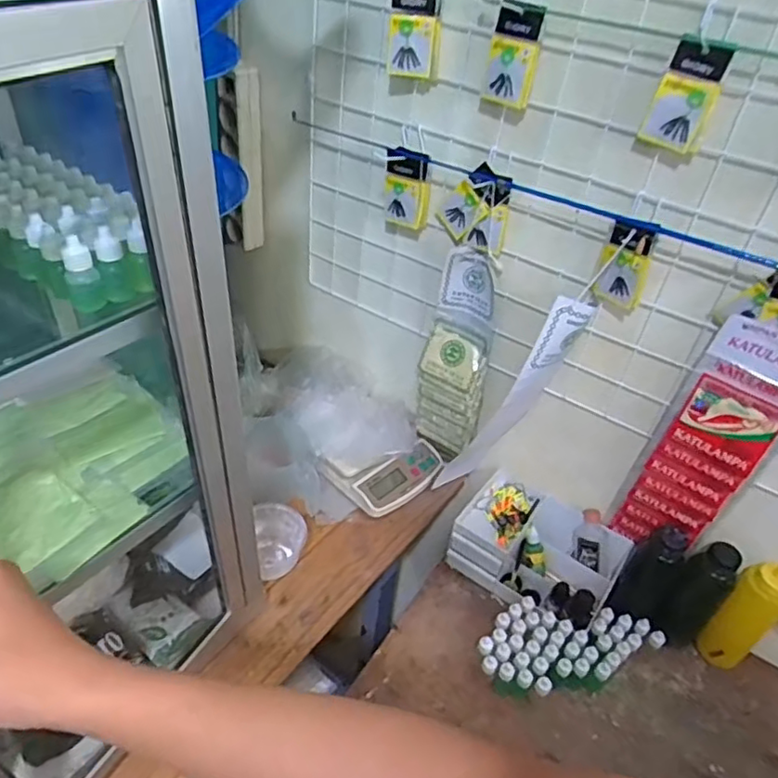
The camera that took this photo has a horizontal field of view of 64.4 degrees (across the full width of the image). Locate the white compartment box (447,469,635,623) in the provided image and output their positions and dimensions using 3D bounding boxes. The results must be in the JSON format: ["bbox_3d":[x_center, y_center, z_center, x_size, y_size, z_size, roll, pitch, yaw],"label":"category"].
[{"bbox_3d":[0.217,0.239,0.913,0.223,0.104,0.137,29,44,23],"label":"white compartment box"}]

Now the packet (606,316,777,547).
[{"bbox_3d":[0.377,0.082,0.743,0.112,0.364,0.024,35,47,25],"label":"packet"}]

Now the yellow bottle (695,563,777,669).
[{"bbox_3d":[0.467,0.299,0.813,0.048,0.176,0.059,-24,49,-33],"label":"yellow bottle"}]

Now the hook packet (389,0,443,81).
[{"bbox_3d":[0.030,-0.392,0.676,0.056,0.093,0.020,5,40,-3],"label":"hook packet"}]

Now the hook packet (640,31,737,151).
[{"bbox_3d":[0.277,-0.274,0.575,0.015,0.093,0.054,-25,55,-33],"label":"hook packet"}]

